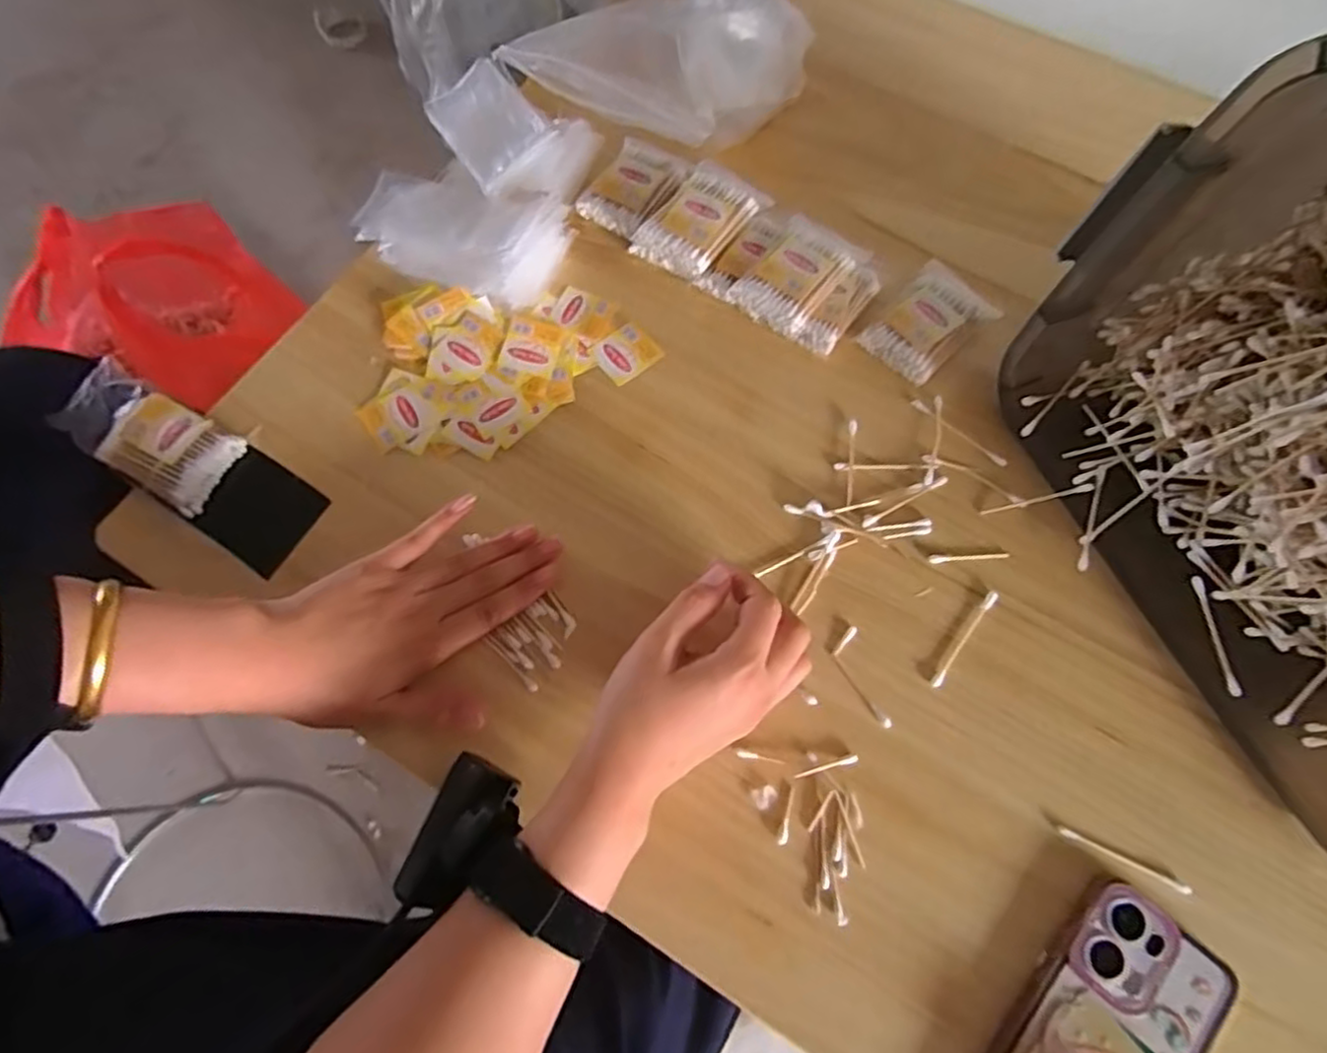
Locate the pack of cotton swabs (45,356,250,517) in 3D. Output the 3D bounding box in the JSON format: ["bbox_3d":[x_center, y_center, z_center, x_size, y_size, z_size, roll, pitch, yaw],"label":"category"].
[{"bbox_3d":[-0.346,-0.061,0.460,0.116,0.021,0.059,29,72,9],"label":"pack of cotton swabs"}]

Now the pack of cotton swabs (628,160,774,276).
[{"bbox_3d":[0.026,-0.226,0.512,0.069,0.041,0.088,40,74,12],"label":"pack of cotton swabs"}]

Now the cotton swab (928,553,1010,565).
[{"bbox_3d":[0.196,0.020,0.437,0.052,0.004,0.006,-2,68,-3],"label":"cotton swab"}]

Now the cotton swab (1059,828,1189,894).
[{"bbox_3d":[0.254,0.184,0.376,0.072,0.004,0.005,25,70,8],"label":"cotton swab"}]

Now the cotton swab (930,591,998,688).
[{"bbox_3d":[0.185,0.068,0.418,0.006,0.004,0.074,38,72,12],"label":"cotton swab"}]

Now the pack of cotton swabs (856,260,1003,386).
[{"bbox_3d":[0.191,-0.146,0.493,0.058,0.021,0.088,42,74,13],"label":"pack of cotton swabs"}]

